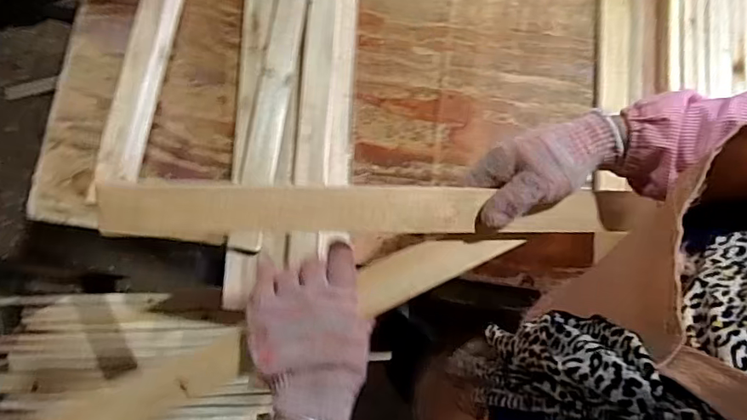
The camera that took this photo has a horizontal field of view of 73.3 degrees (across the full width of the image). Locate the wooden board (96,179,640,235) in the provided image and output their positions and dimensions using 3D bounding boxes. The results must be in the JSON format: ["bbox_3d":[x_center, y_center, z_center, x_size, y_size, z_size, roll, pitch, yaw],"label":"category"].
[{"bbox_3d":[0.020,-0.002,0.432,0.460,0.019,0.039,1,77,-13],"label":"wooden board"}]

